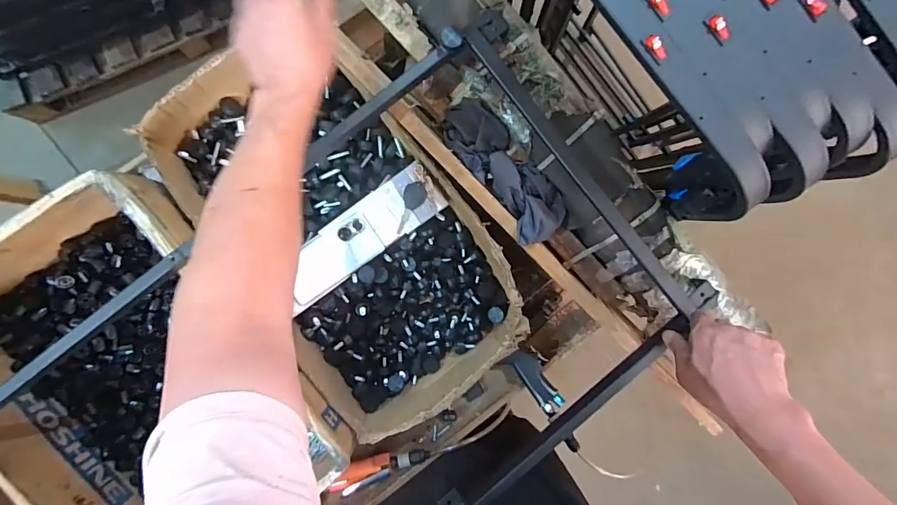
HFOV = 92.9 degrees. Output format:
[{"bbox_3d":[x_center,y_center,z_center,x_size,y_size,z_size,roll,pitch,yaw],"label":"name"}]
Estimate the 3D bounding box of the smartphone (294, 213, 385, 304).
[{"bbox_3d":[-0.182,0.008,0.672,0.152,0.010,0.073,-35,93,-4],"label":"smartphone"}]

